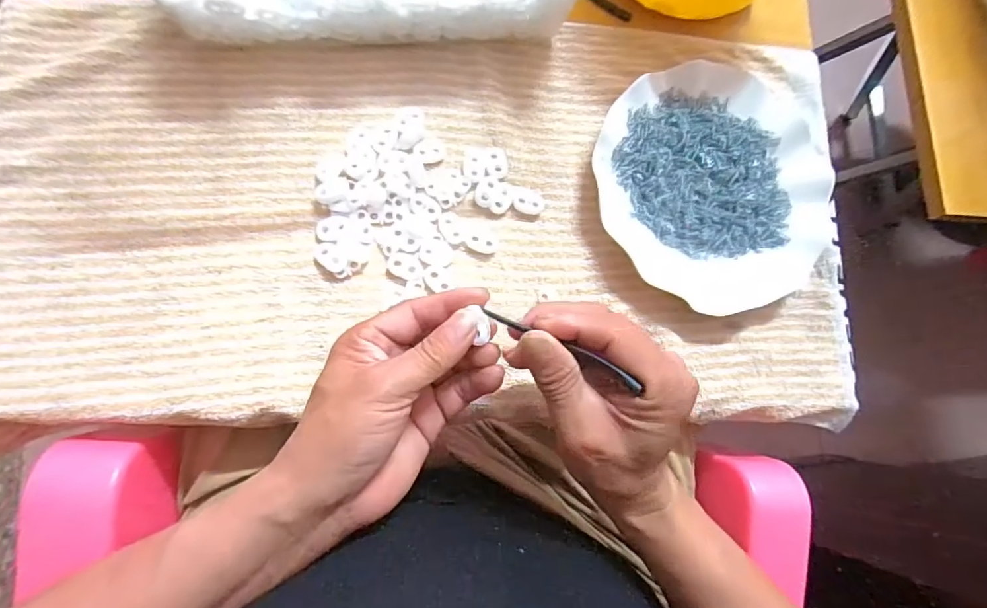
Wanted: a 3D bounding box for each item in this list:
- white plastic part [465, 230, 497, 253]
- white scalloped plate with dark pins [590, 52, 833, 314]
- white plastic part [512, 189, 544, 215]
[{"bbox_3d":[-0.008,-0.043,0.339,0.022,0.004,0.014,13,83,-7],"label":"white plastic part"},{"bbox_3d":[0.167,-0.089,0.363,0.187,0.022,0.178,1,84,-8],"label":"white scalloped plate with dark pins"},{"bbox_3d":[0.025,-0.073,0.350,0.022,0.005,0.018,19,82,-6],"label":"white plastic part"}]

